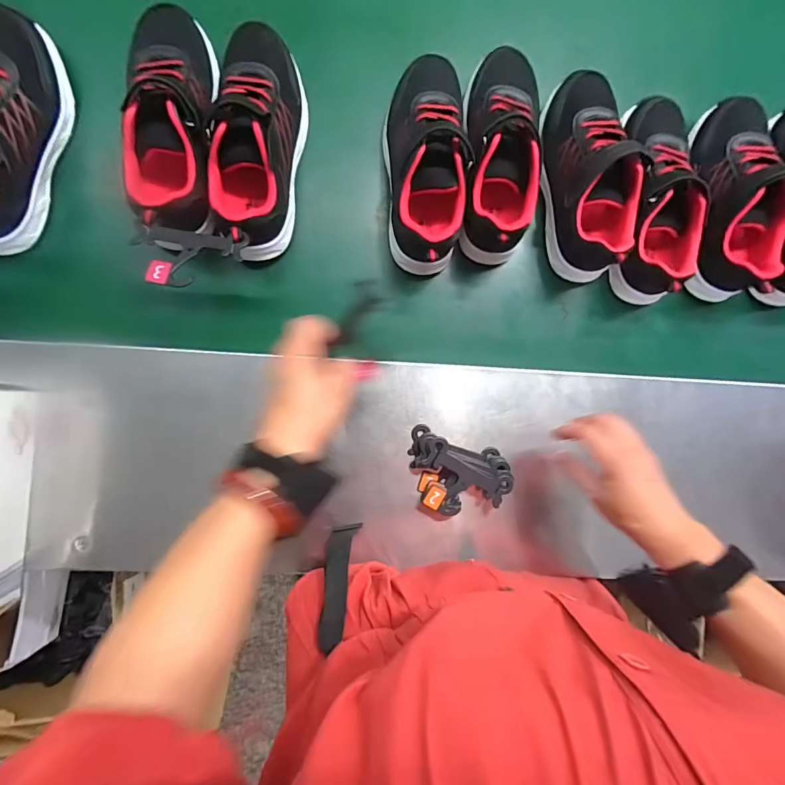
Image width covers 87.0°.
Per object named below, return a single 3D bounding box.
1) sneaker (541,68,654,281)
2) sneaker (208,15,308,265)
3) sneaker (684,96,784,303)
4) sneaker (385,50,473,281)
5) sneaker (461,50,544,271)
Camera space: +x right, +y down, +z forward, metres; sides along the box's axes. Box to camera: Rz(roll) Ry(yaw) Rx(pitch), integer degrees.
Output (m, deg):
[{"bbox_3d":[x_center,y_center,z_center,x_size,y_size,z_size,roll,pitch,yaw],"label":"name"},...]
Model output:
[{"bbox_3d":[0.221,-0.249,0.466,0.082,0.087,0.229,-8,91,-3],"label":"sneaker"},{"bbox_3d":[-0.139,-0.266,0.435,0.081,0.077,0.232,7,90,-3],"label":"sneaker"},{"bbox_3d":[0.410,-0.230,0.476,0.101,0.072,0.235,0,90,-3],"label":"sneaker"},{"bbox_3d":[0.040,-0.253,0.458,0.093,0.097,0.223,-3,90,-3],"label":"sneaker"},{"bbox_3d":[0.131,-0.263,0.460,0.095,0.096,0.211,5,90,-3],"label":"sneaker"}]

